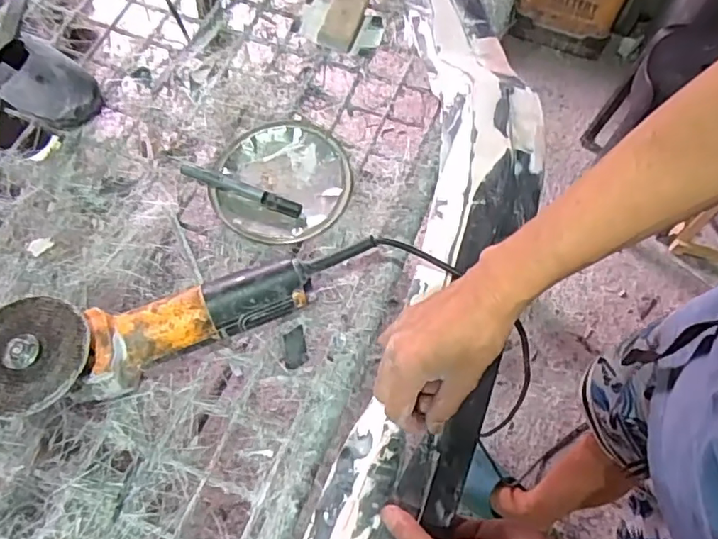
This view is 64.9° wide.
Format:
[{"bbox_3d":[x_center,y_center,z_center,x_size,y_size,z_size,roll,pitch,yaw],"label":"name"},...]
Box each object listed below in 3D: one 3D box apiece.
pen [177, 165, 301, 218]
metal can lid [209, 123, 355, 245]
[{"bbox_3d":[-0.128,-0.088,0.617,0.143,0.019,0.017,22,63,9],"label":"pen"},{"bbox_3d":[-0.087,-0.099,0.625,0.152,0.015,0.147,9,62,2],"label":"metal can lid"}]

